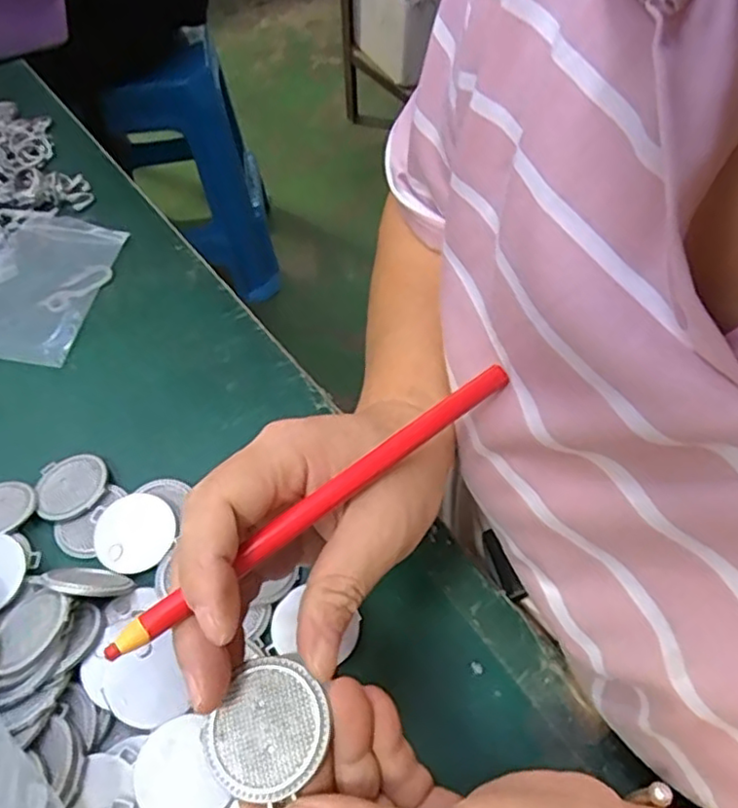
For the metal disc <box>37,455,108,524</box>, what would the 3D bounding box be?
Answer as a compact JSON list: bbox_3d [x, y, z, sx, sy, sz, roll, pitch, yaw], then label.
[{"bbox_3d":[-0.162,0.045,0.354,0.037,0.004,0.039,-6,49,8],"label":"metal disc"}]

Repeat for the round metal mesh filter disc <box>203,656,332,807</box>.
[{"bbox_3d":[-0.032,0.102,0.205,0.035,0.008,0.039,35,62,24],"label":"round metal mesh filter disc"}]

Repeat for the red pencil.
[{"bbox_3d":[-0.014,0.032,0.220,0.161,0.004,0.009,-34,60,-17],"label":"red pencil"}]

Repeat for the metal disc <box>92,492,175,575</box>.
[{"bbox_3d":[-0.121,0.066,0.335,0.039,0.004,0.041,3,61,-5],"label":"metal disc"}]

